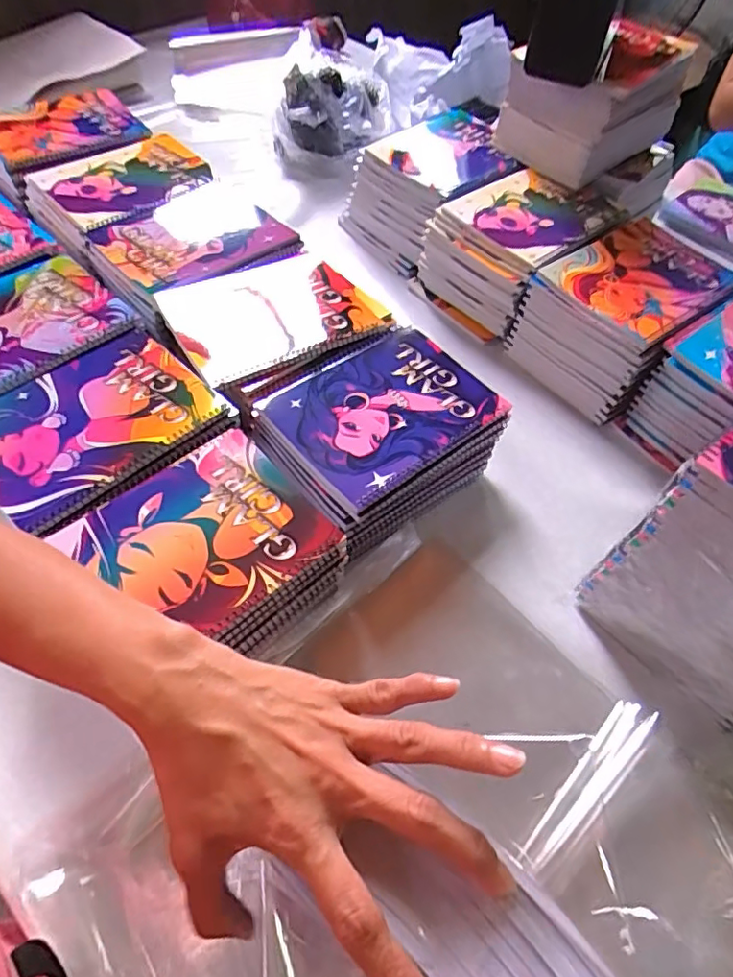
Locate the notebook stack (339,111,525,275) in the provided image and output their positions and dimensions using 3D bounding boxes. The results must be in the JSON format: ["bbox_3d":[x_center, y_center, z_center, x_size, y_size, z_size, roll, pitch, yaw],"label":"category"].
[{"bbox_3d":[0.102,-0.425,0.808,0.206,0.118,0.178,-31,63,-22],"label":"notebook stack"}]

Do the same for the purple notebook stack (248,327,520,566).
[{"bbox_3d":[0.010,-0.058,0.564,0.202,0.073,0.169,-34,64,-24],"label":"purple notebook stack"}]

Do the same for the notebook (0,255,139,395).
[{"bbox_3d":[-0.353,-0.166,0.562,0.152,0.013,0.206,39,62,21],"label":"notebook"}]

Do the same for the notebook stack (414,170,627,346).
[{"bbox_3d":[0.198,-0.310,0.743,0.202,0.124,0.170,-38,66,-26],"label":"notebook stack"}]

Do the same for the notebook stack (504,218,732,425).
[{"bbox_3d":[0.306,-0.204,0.672,0.206,0.112,0.164,-31,63,-22],"label":"notebook stack"}]

